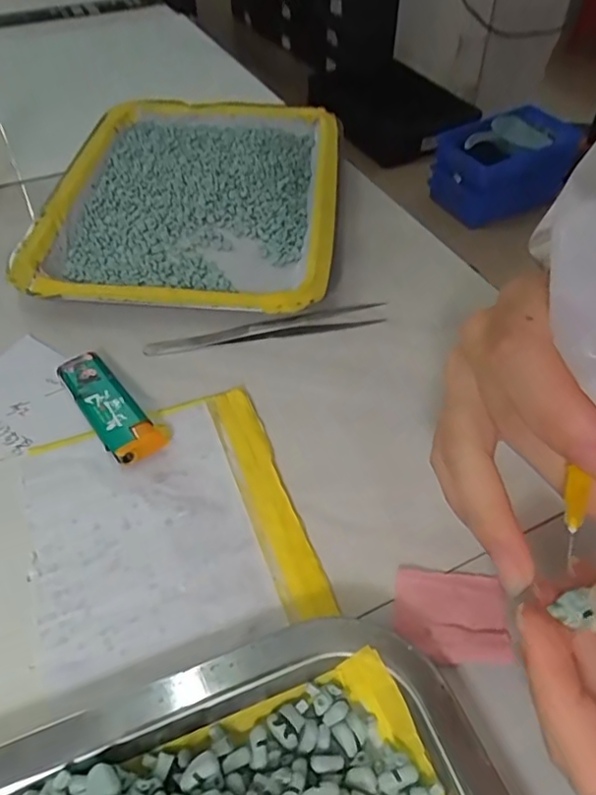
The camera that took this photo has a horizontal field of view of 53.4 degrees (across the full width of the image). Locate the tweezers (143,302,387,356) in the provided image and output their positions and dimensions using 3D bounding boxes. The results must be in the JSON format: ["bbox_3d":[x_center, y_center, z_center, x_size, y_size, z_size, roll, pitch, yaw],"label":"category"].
[{"bbox_3d":[-0.018,-0.038,0.334,0.134,0.008,0.013,-9,48,-9],"label":"tweezers"}]

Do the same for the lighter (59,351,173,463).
[{"bbox_3d":[-0.091,0.002,0.288,0.028,0.014,0.077,-29,54,-24],"label":"lighter"}]

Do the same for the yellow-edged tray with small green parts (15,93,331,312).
[{"bbox_3d":[-0.069,-0.144,0.417,0.187,0.024,0.265,3,48,2],"label":"yellow-edged tray with small green parts"}]

